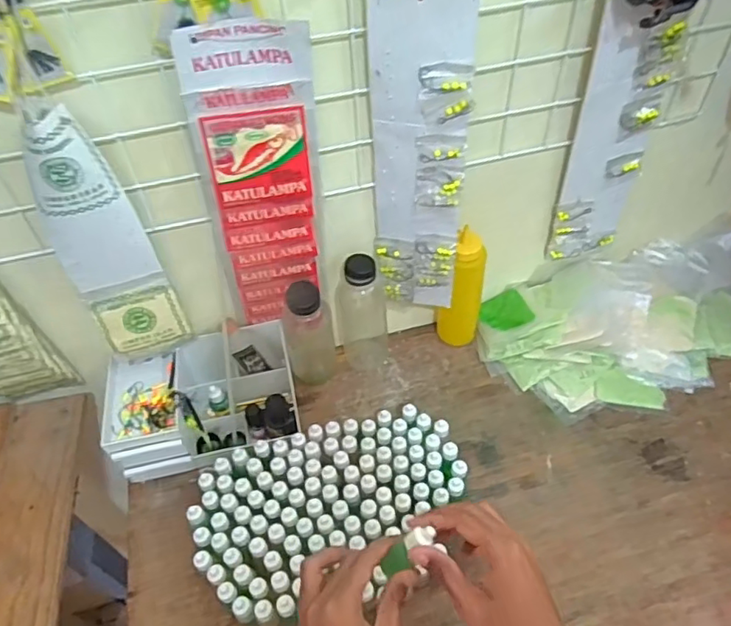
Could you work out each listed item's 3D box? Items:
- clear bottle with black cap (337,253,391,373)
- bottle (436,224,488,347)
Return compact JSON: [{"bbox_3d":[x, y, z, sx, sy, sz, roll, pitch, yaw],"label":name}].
[{"bbox_3d":[-0.002,0.003,0.781,0.065,0.196,0.053,-5,49,-1],"label":"clear bottle with black cap"},{"bbox_3d":[0.134,-0.031,0.797,0.058,0.189,0.051,10,50,12],"label":"bottle"}]

